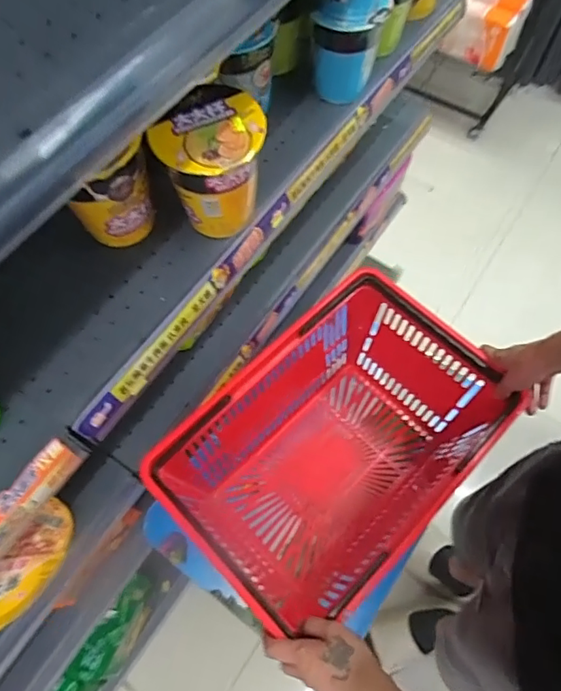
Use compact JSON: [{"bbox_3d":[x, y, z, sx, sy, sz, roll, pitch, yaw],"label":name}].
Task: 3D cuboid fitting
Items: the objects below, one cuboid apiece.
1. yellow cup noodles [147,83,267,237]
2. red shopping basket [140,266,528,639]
[{"bbox_3d":[-0.071,-0.192,0.571,0.106,0.136,0.102,-1,65,0],"label":"yellow cup noodles"},{"bbox_3d":[0.072,0.161,0.810,0.459,0.258,0.341,-41,71,-17],"label":"red shopping basket"}]

